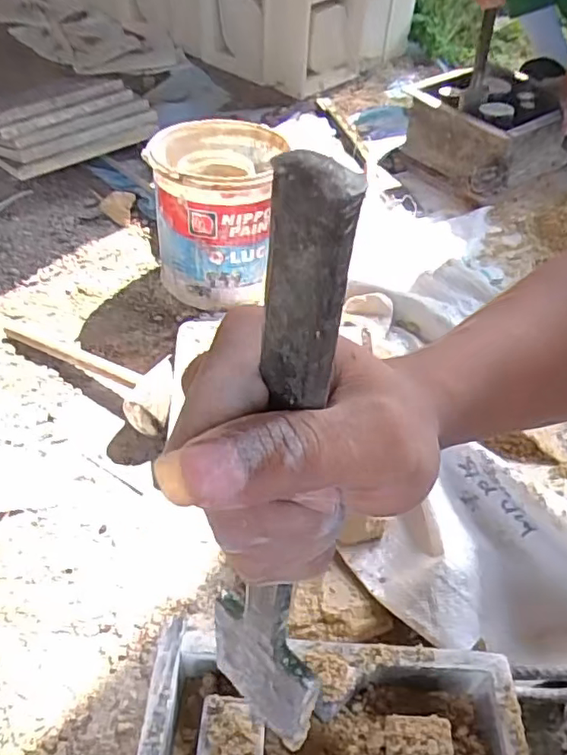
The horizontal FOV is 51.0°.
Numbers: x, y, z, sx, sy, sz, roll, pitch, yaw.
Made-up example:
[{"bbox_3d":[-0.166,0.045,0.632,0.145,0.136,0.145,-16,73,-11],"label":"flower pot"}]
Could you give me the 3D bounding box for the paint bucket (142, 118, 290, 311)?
[{"bbox_3d":[-0.085,-0.218,0.807,0.172,0.189,0.180,1,47,-1],"label":"paint bucket"}]

